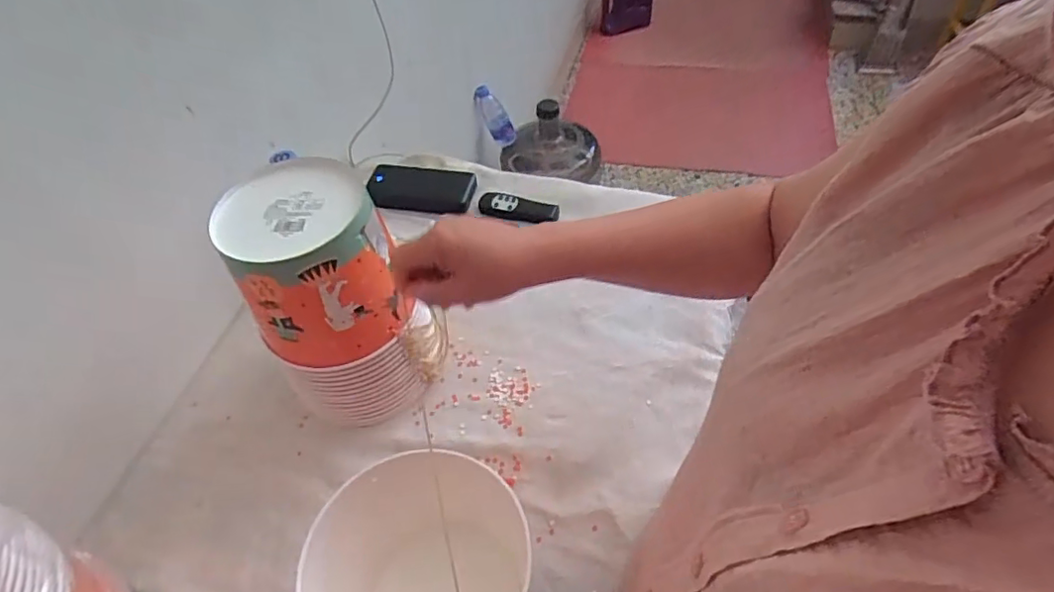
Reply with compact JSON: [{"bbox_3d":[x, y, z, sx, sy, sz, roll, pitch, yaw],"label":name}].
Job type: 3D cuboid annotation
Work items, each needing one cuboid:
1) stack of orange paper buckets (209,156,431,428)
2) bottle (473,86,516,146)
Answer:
[{"bbox_3d":[-0.196,0.011,0.570,0.132,0.245,0.133,-30,55,-16],"label":"stack of orange paper buckets"},{"bbox_3d":[-0.079,-0.454,1.471,0.055,0.173,0.045,-11,49,24],"label":"bottle"}]

